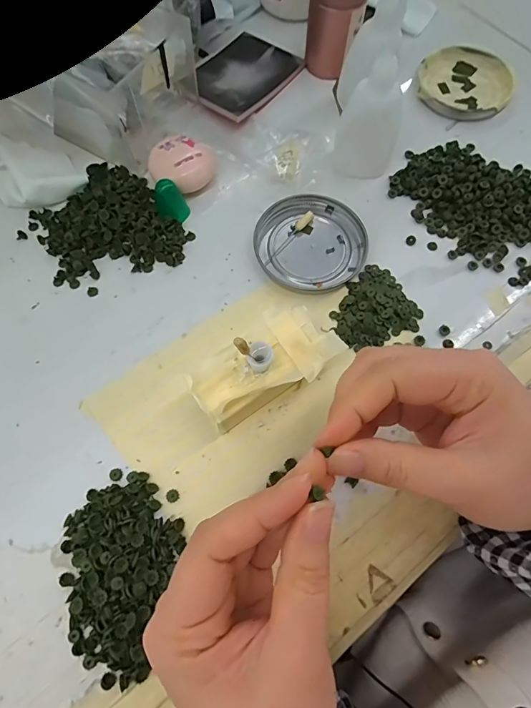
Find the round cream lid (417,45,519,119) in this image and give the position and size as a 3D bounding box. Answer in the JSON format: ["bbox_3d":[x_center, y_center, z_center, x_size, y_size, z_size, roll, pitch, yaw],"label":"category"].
[{"bbox_3d":[0.173,-0.236,0.352,0.077,0.014,0.077,0,70,-1],"label":"round cream lid"}]

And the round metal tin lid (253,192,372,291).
[{"bbox_3d":[0.032,-0.081,0.292,0.079,0.008,0.072,0,70,-1],"label":"round metal tin lid"}]

